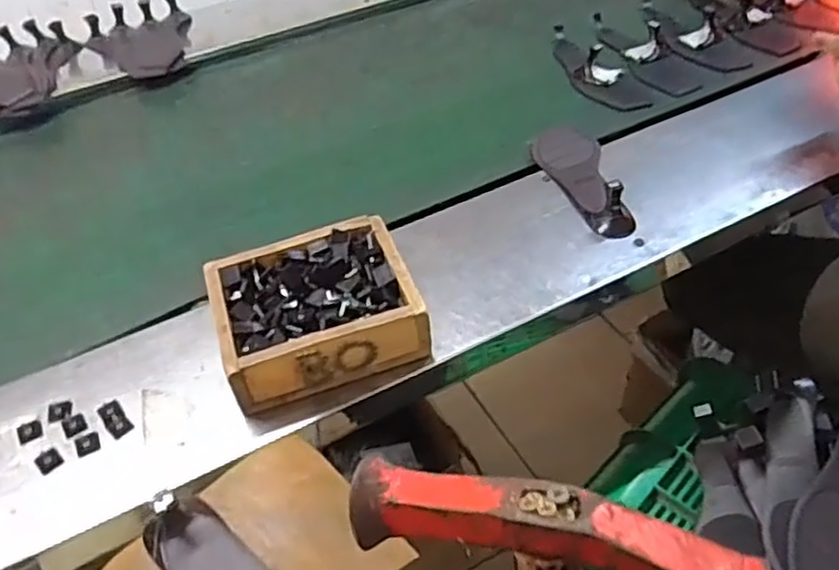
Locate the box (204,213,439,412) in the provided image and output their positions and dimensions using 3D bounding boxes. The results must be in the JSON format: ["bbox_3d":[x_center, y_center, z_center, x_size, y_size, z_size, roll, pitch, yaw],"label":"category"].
[{"bbox_3d":[-0.098,0.022,0.661,0.177,0.066,0.154,-17,44,-12],"label":"box"}]

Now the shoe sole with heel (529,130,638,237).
[{"bbox_3d":[0.183,-0.141,0.820,0.084,0.047,0.232,-6,43,1],"label":"shoe sole with heel"}]

